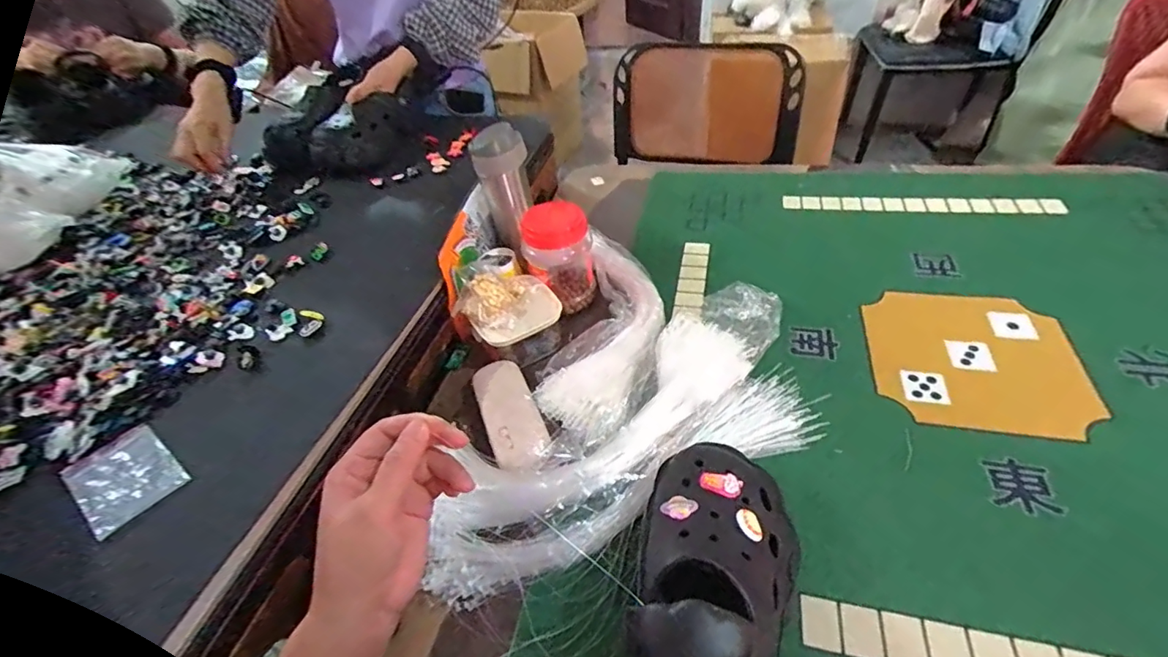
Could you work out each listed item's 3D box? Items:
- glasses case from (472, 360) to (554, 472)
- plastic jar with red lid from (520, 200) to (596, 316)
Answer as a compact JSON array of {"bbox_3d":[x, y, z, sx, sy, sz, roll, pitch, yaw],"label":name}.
[{"bbox_3d":[-0.086,0.090,0.592,0.059,0.026,0.147,-19,45,-13],"label":"glasses case"},{"bbox_3d":[-0.035,-0.100,0.718,0.093,0.142,0.080,-7,43,-1],"label":"plastic jar with red lid"}]

